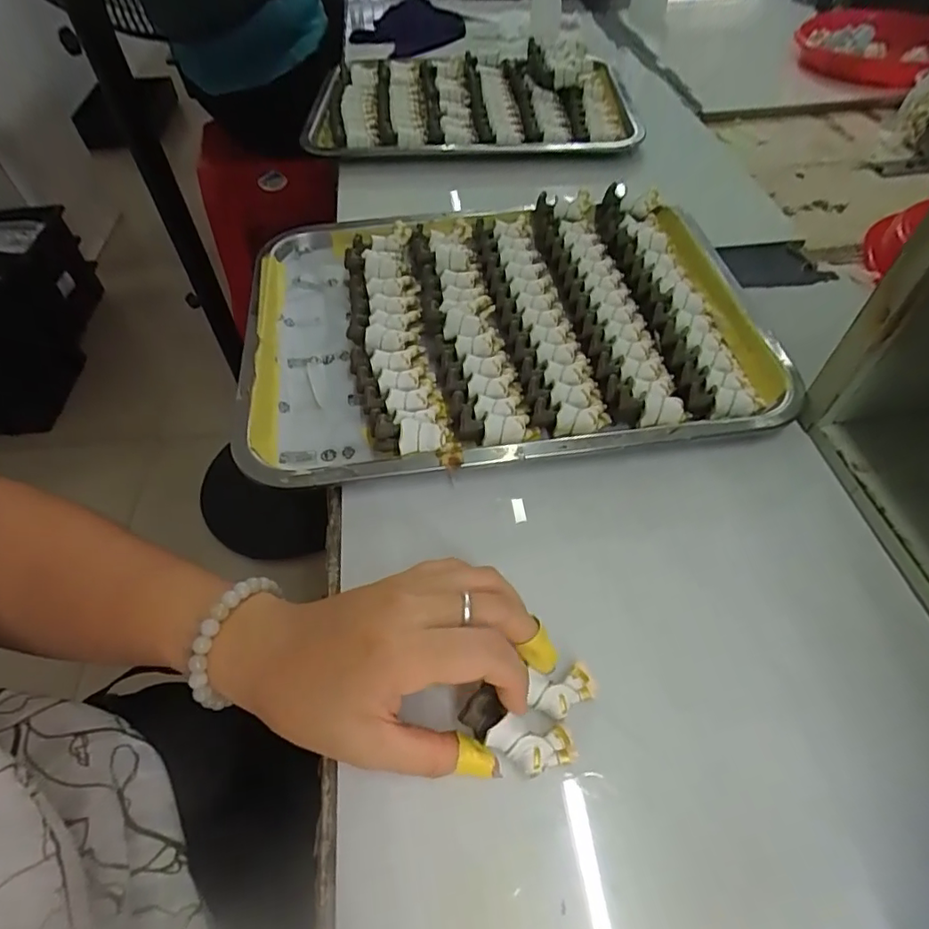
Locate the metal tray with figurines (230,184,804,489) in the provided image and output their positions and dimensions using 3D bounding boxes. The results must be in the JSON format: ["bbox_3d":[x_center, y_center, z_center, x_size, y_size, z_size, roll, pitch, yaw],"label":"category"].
[{"bbox_3d":[0.024,-0.103,0.395,0.344,0.033,0.253,-8,56,-3],"label":"metal tray with figurines"}]

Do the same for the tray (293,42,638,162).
[{"bbox_3d":[0.003,-0.409,0.612,0.340,0.052,0.236,0,56,2],"label":"tray"}]

